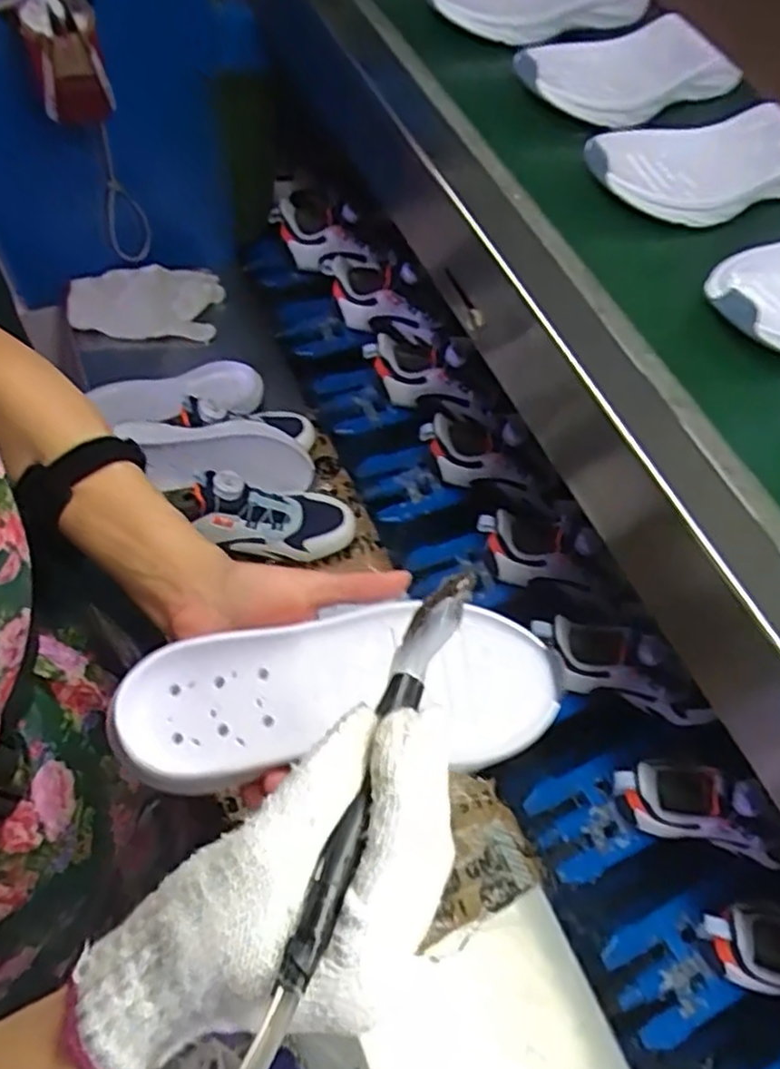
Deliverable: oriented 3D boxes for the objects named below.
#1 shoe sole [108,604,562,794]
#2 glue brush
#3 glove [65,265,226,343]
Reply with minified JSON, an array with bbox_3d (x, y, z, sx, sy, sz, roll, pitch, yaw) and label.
[{"bbox_3d":[-0.025,0.081,0.373,0.219,0.026,0.084,-4,61,-6],"label":"shoe sole"},{"bbox_3d":[-0.003,0.085,0.274,0.020,0.026,0.161,20,56,7],"label":"glue brush"},{"bbox_3d":[-0.312,-0.297,0.914,0.179,0.045,0.101,1,61,-3],"label":"glove"}]

